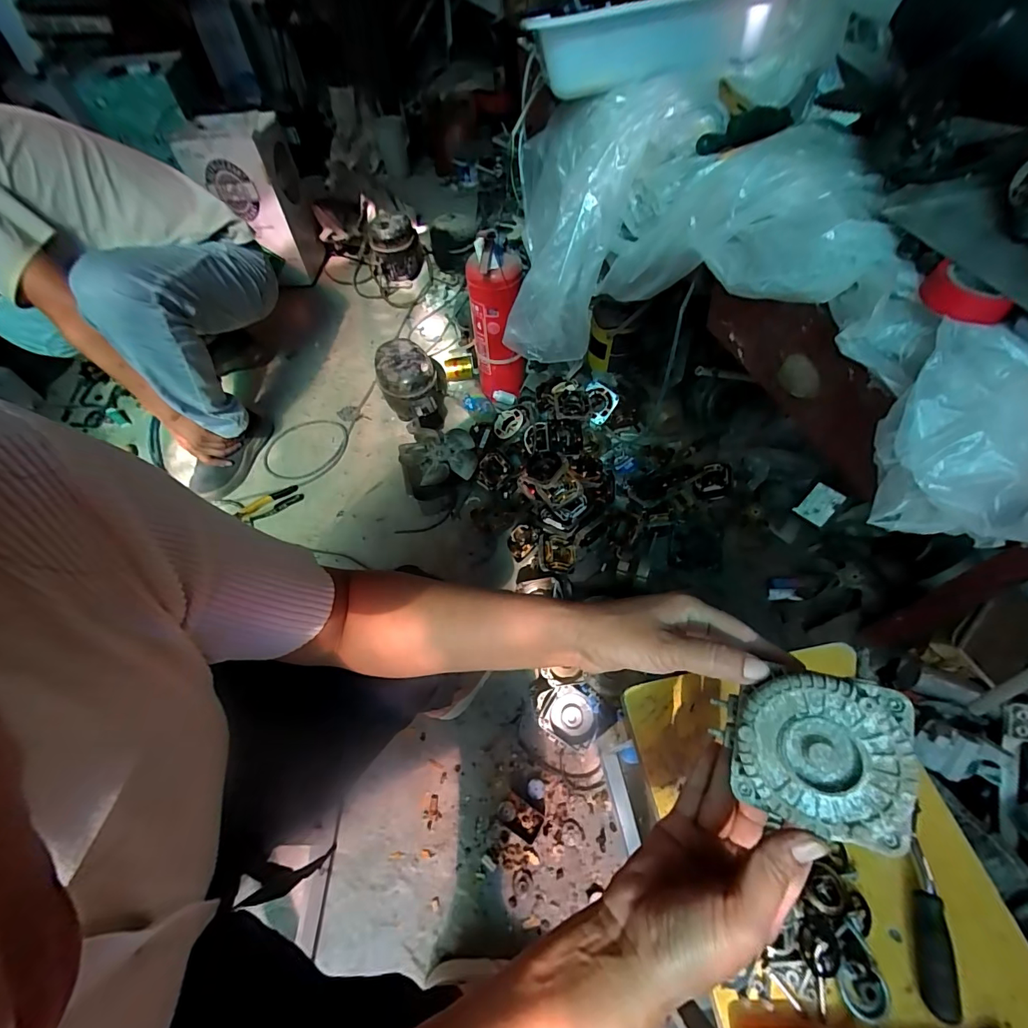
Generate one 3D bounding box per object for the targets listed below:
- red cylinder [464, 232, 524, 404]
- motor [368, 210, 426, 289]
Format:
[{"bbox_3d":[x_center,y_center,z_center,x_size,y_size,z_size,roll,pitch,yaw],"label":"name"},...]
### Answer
[{"bbox_3d":[-0.039,-0.461,1.068,0.124,0.384,0.110,-5,57,-3],"label":"red cylinder"},{"bbox_3d":[-0.407,-0.921,1.538,0.164,0.201,0.162,-10,57,-5],"label":"motor"}]

